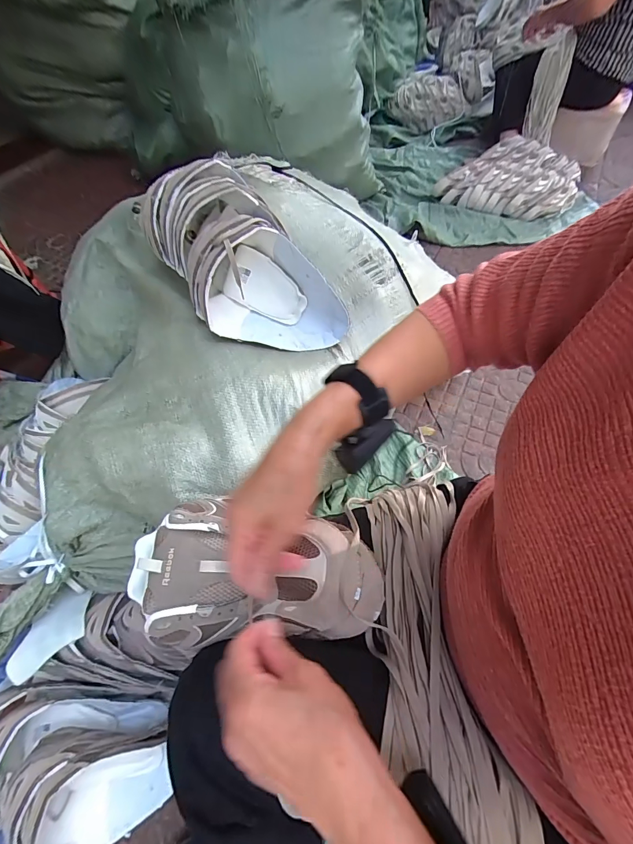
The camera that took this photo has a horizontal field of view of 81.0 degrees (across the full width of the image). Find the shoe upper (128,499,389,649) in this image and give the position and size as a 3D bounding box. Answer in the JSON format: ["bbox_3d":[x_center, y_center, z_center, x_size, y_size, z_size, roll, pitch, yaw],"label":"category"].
[{"bbox_3d":[-0.066,0.147,0.374,0.257,0.074,0.133,2,55,4],"label":"shoe upper"}]

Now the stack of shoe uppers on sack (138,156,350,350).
[{"bbox_3d":[-0.113,-0.234,0.590,0.361,0.164,0.173,39,60,-12],"label":"stack of shoe uppers on sack"}]

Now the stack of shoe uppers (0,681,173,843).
[{"bbox_3d":[-0.375,0.493,0.536,0.270,0.155,0.201,10,56,10],"label":"stack of shoe uppers"}]

